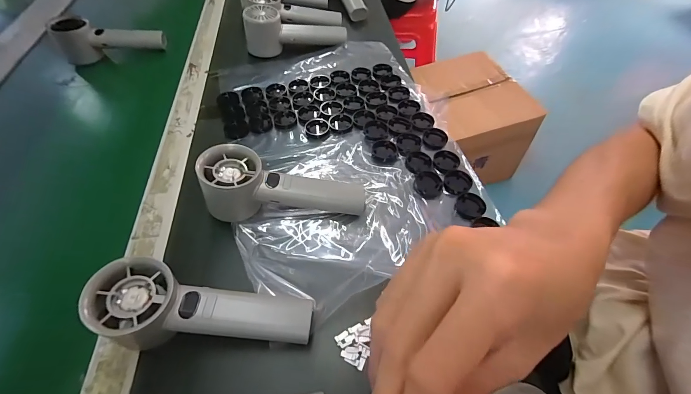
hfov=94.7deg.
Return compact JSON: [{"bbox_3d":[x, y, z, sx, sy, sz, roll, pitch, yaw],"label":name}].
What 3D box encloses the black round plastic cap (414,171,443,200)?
[{"bbox_3d":[0.091,-0.012,0.349,0.030,0.009,0.032,11,57,13],"label":"black round plastic cap"}]

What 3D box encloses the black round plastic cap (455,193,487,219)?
[{"bbox_3d":[0.130,0.010,0.332,0.029,0.007,0.030,-3,55,4],"label":"black round plastic cap"}]

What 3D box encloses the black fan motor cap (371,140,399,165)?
[{"bbox_3d":[0.046,-0.053,0.374,0.031,0.007,0.036,0,55,5],"label":"black fan motor cap"}]

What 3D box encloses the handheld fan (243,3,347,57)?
[{"bbox_3d":[-0.080,-0.271,0.504,0.154,0.062,0.055,-9,55,-1],"label":"handheld fan"}]

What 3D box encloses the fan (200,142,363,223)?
[{"bbox_3d":[-0.061,-0.003,0.320,0.159,0.048,0.062,9,55,-9],"label":"fan"}]

